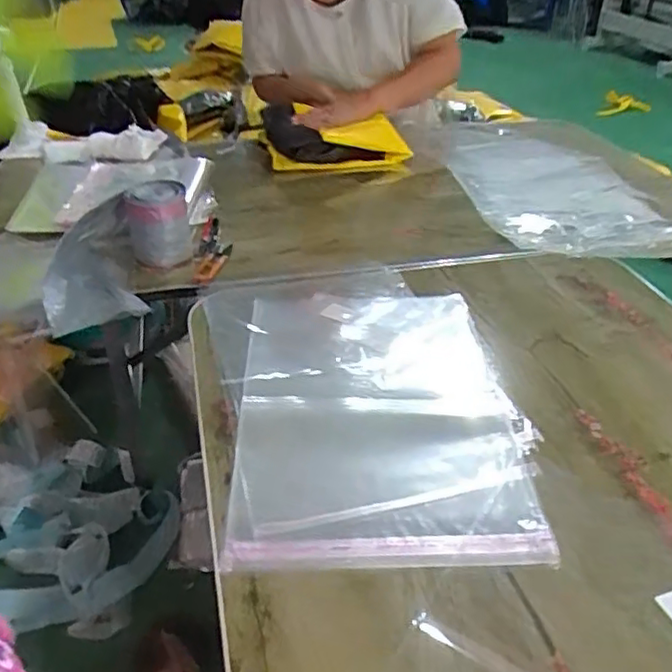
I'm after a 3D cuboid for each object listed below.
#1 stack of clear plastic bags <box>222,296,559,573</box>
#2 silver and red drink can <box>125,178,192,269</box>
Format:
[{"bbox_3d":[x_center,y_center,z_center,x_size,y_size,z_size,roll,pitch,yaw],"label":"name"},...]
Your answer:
[{"bbox_3d":[0.037,0.064,0.641,0.268,0.011,0.376,-2,35,-5],"label":"stack of clear plastic bags"},{"bbox_3d":[-0.232,-0.142,0.837,0.078,0.094,0.072,-8,36,-13],"label":"silver and red drink can"}]

